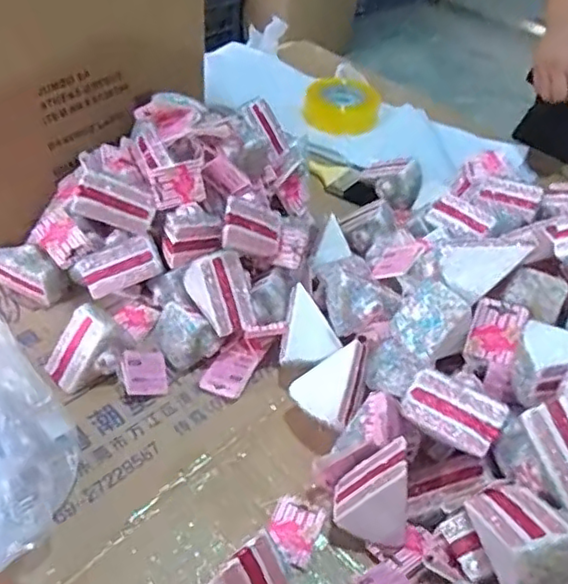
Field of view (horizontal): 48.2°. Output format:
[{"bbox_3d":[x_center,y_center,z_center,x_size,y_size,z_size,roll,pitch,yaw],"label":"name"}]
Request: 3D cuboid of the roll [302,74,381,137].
[{"bbox_3d":[0.104,-0.327,1.130,0.131,0.062,0.131,11,43,4],"label":"roll"}]

